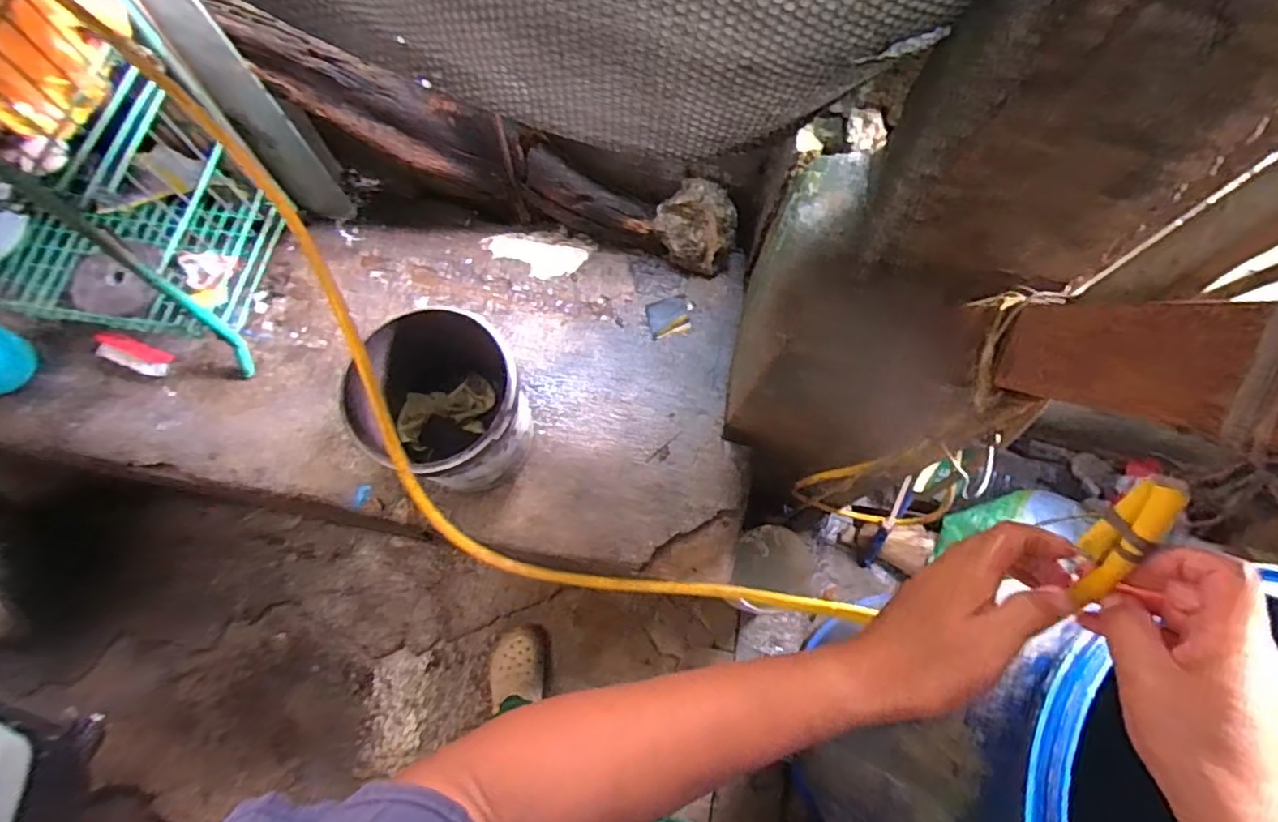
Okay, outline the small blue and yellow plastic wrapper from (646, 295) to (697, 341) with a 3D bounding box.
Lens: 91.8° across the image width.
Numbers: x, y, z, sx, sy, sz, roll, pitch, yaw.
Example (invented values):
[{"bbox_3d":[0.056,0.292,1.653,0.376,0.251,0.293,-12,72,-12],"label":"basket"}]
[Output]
[{"bbox_3d":[0.056,-0.167,1.090,0.083,0.013,0.071,-12,72,-6],"label":"small blue and yellow plastic wrapper"}]

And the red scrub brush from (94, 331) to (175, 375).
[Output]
[{"bbox_3d":[-0.878,-0.100,1.068,0.129,0.044,0.047,17,72,4],"label":"red scrub brush"}]

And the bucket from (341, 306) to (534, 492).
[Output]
[{"bbox_3d":[-0.275,0.000,0.910,0.213,0.248,0.224,-41,77,-14],"label":"bucket"}]

